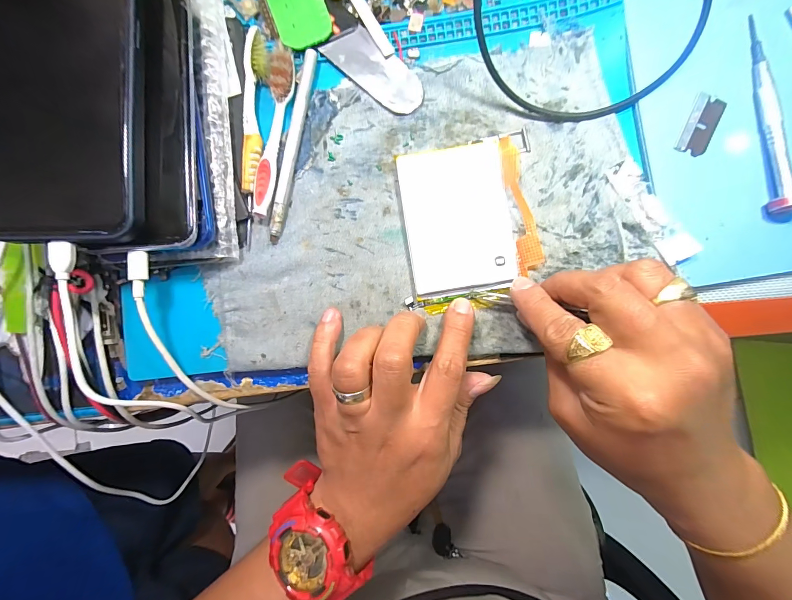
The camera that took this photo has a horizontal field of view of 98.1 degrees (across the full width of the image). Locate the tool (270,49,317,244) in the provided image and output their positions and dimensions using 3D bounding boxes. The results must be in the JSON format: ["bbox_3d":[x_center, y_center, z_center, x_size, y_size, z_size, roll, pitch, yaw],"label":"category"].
[{"bbox_3d":[-0.068,-0.099,0.224,0.007,0.007,0.123,12,88,2],"label":"tool"}]

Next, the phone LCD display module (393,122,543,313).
[{"bbox_3d":[0.047,-0.049,0.219,0.081,0.009,0.106,-7,88,3],"label":"phone LCD display module"}]

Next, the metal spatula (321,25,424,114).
[{"bbox_3d":[-0.012,-0.150,0.225,0.069,0.004,0.029,43,90,3],"label":"metal spatula"}]

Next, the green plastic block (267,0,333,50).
[{"bbox_3d":[-0.064,-0.193,0.225,0.034,0.006,0.058,-20,88,2],"label":"green plastic block"}]

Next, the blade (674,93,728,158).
[{"bbox_3d":[0.190,-0.108,0.214,0.020,0.004,0.039,26,90,-3],"label":"blade"}]

